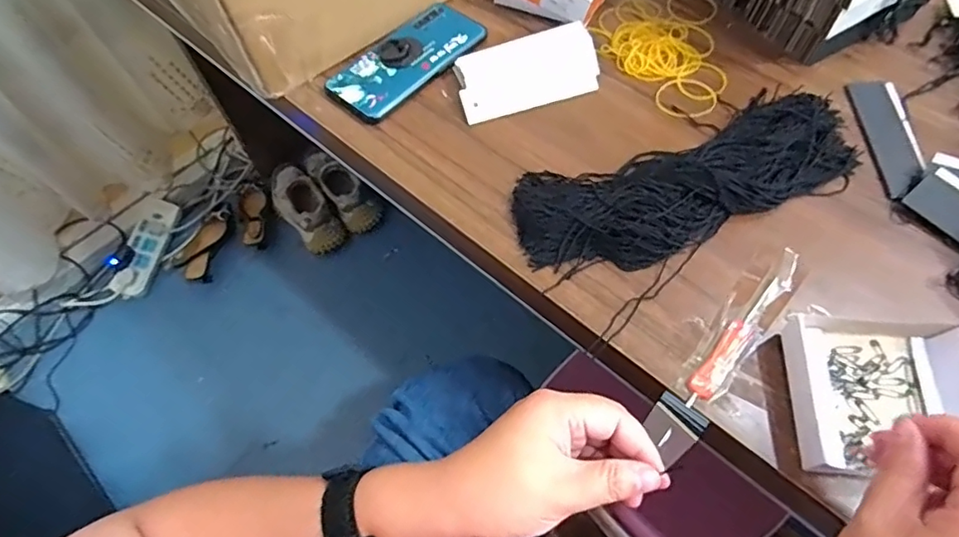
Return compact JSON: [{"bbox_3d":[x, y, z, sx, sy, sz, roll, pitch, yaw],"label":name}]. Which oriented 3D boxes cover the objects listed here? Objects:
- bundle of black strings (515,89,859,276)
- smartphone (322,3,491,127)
[{"bbox_3d":[0.165,-0.069,0.438,0.276,0.026,0.105,-18,62,-6],"label":"bundle of black strings"},{"bbox_3d":[-0.068,-0.204,0.534,0.069,0.019,0.157,37,70,21],"label":"smartphone"}]

